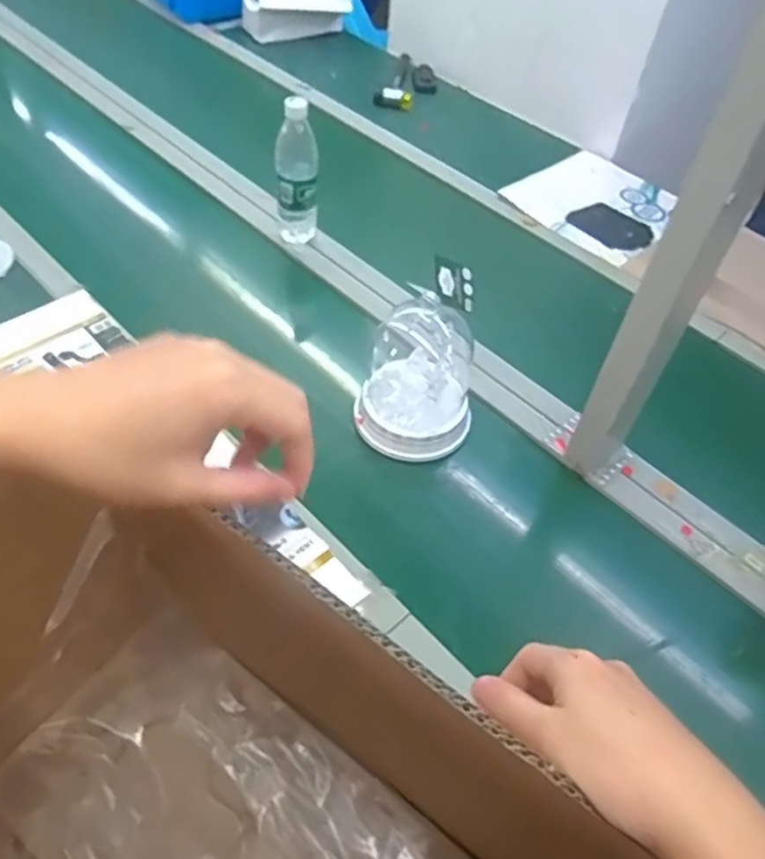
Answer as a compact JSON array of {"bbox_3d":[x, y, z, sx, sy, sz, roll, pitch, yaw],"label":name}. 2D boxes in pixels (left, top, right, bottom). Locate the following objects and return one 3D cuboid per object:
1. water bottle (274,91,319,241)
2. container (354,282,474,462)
[{"bbox_3d":[-0.137,-0.402,1.066,0.068,0.217,0.059,-4,51,-9],"label":"water bottle"},{"bbox_3d":[0.046,-0.077,0.836,0.138,0.183,0.141,7,50,0],"label":"container"}]

